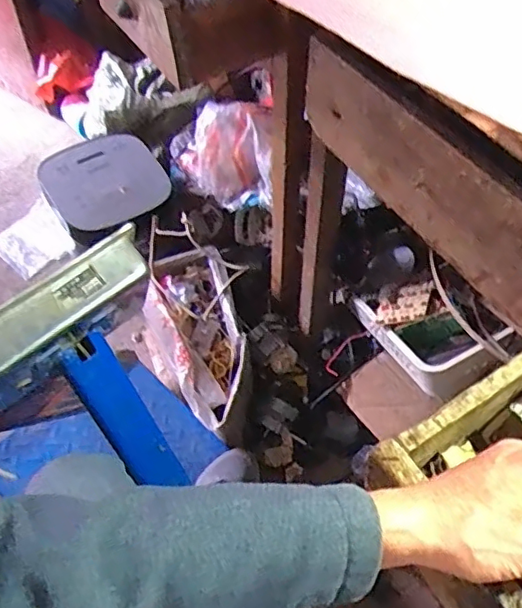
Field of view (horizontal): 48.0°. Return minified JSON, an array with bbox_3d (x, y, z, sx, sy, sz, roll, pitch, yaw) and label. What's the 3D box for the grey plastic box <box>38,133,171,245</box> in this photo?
[{"bbox_3d":[-0.339,-0.262,1.266,0.244,0.051,0.201,-26,96,3],"label":"grey plastic box"}]

